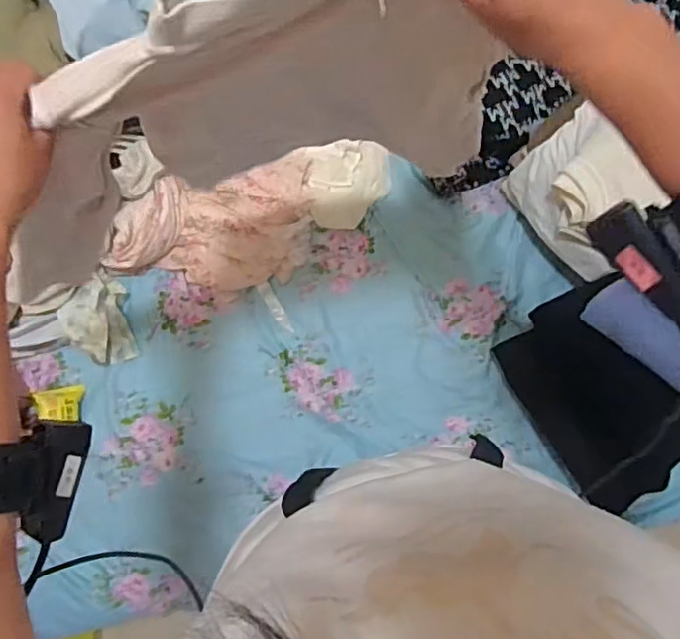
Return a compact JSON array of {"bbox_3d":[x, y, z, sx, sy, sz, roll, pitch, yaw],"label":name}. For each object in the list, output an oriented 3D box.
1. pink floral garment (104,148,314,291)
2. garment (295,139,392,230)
[{"bbox_3d":[-0.201,-0.157,0.951,0.349,0.085,0.221,-19,78,-2],"label":"pink floral garment"},{"bbox_3d":[0.014,-0.227,0.999,0.141,0.025,0.144,-10,78,0],"label":"garment"}]

